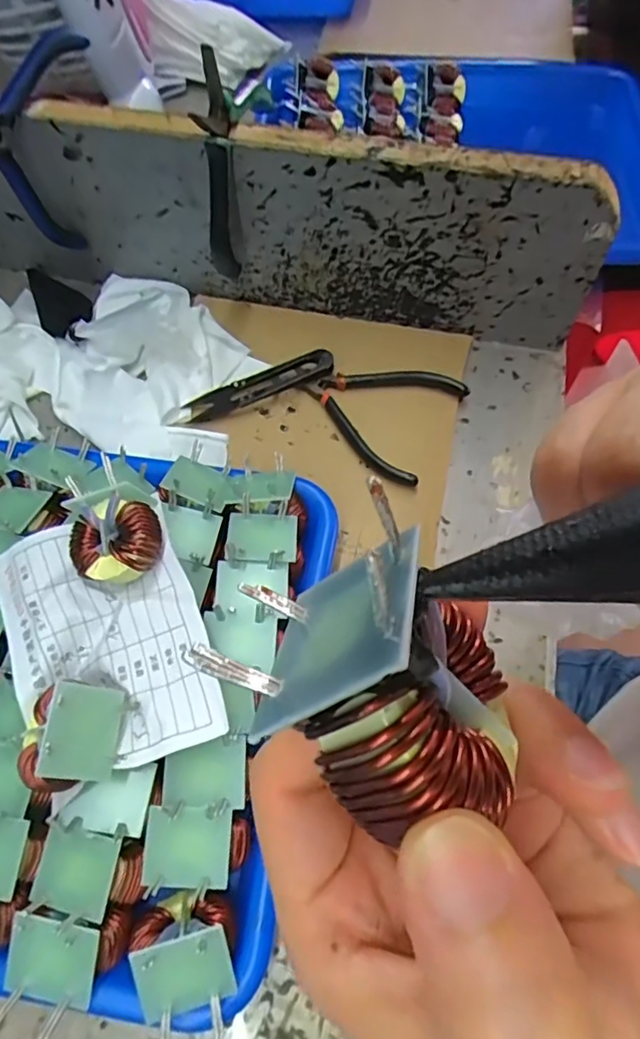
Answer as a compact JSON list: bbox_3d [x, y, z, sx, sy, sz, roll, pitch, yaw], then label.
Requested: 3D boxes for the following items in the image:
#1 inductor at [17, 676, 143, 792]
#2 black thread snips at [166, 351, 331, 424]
[{"bbox_3d":[-0.103,0.091,0.246,0.035,0.035,0.040,26,53,-34],"label":"inductor"},{"bbox_3d":[-0.045,-0.090,0.400,0.108,0.017,0.022,-18,64,-9],"label":"black thread snips"}]

